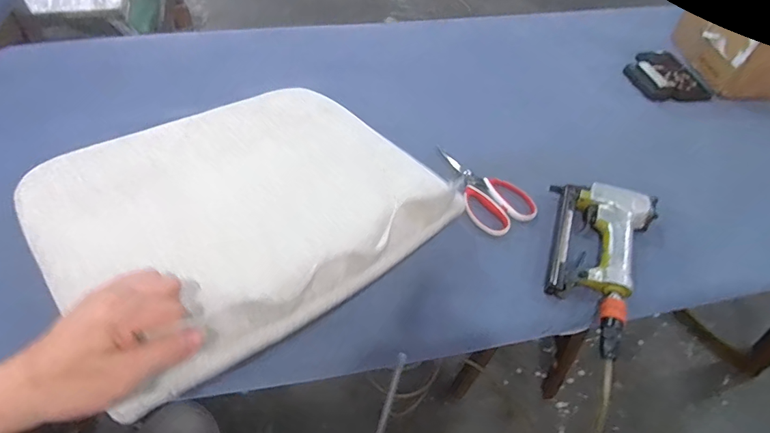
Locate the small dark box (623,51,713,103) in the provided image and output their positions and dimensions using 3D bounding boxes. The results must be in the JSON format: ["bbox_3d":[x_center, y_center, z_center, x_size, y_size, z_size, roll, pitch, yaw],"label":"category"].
[{"bbox_3d":[0.569,-0.282,0.875,0.131,0.021,0.157,-11,53,-13],"label":"small dark box"}]

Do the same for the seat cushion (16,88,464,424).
[{"bbox_3d":[-0.169,-0.028,0.525,0.407,0.074,0.356,-33,61,-26],"label":"seat cushion"}]

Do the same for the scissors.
[{"bbox_3d":[0.145,-0.046,0.652,0.099,0.014,0.172,-23,57,-21],"label":"scissors"}]

